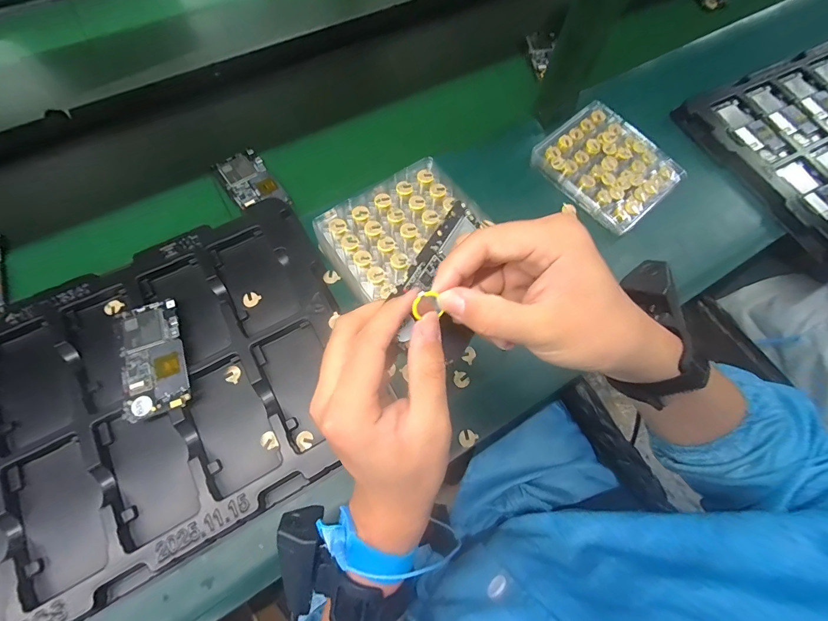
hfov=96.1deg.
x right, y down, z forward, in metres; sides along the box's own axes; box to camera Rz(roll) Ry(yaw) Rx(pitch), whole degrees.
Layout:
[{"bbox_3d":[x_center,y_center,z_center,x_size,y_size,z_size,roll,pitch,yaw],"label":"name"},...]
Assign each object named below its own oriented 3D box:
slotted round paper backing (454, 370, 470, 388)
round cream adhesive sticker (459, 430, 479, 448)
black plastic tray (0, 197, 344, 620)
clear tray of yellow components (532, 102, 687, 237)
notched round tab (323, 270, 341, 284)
[{"bbox_3d":[0.055,0.080,0.432,0.018,0.005,0.017,8,67,1],"label":"slotted round paper backing"},{"bbox_3d":[0.058,0.140,0.407,0.019,0.004,0.018,1,67,-2],"label":"round cream adhesive sticker"},{"bbox_3d":[-0.332,0.111,0.388,0.541,0.032,0.333,-27,71,-13],"label":"black plastic tray"},{"bbox_3d":[0.275,-0.209,0.529,0.137,0.027,0.172,-39,74,-16],"label":"clear tray of yellow components"},{"bbox_3d":[-0.103,-0.042,0.462,0.019,0.004,0.017,-29,71,-13],"label":"notched round tab"}]

